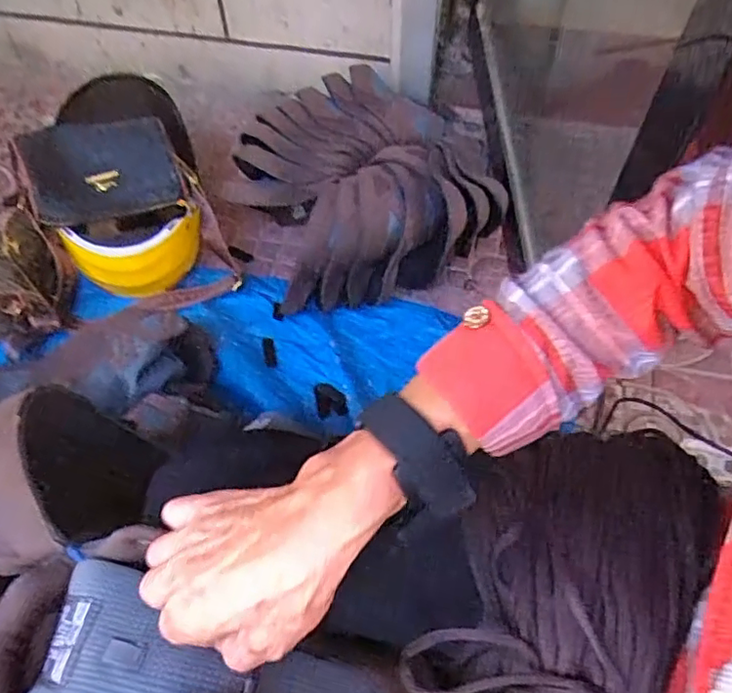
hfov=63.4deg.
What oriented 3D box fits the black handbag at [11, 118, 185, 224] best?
[{"bbox_3d":[-0.382,-0.260,0.867,0.201,0.029,0.131,-17,104,-19],"label":"black handbag"}]

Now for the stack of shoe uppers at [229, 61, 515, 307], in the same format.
[{"bbox_3d":[-0.007,-0.275,0.973,0.366,0.167,0.371,-17,59,-10],"label":"stack of shoe uppers"}]

